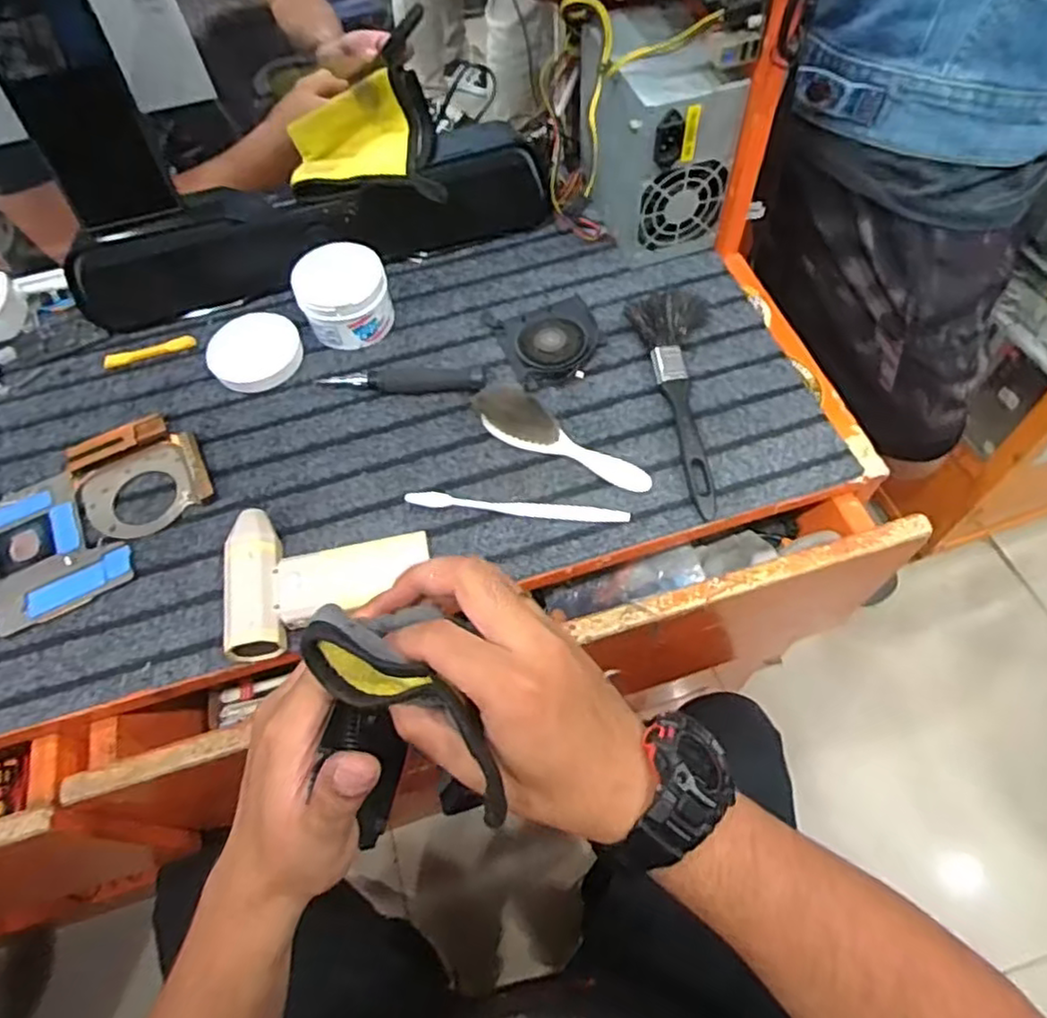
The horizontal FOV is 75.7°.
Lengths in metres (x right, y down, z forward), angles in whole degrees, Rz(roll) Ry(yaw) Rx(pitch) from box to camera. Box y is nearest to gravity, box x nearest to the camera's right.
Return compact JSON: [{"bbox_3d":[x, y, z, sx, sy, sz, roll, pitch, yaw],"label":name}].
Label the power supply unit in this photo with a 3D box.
[{"bbox_3d":[0.113,-0.324,0.593,0.094,0.158,0.139,-14,60,-4],"label":"power supply unit"}]

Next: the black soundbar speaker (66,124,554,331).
[{"bbox_3d":[-0.177,-0.240,0.601,0.415,0.093,0.075,-13,60,-4],"label":"black soundbar speaker"}]

